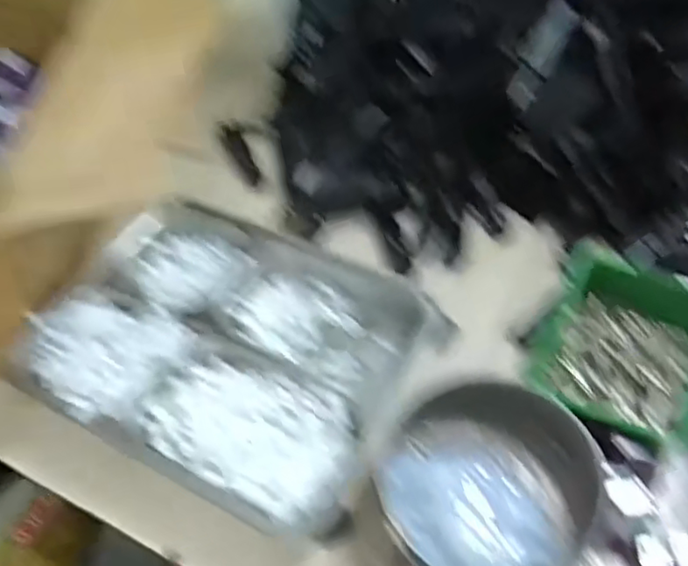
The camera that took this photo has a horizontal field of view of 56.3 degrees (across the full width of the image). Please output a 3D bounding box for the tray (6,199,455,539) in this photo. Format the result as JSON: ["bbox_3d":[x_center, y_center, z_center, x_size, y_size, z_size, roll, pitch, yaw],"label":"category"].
[{"bbox_3d":[-0.086,0.047,0.508,0.283,0.042,0.228,19,53,18],"label":"tray"}]

